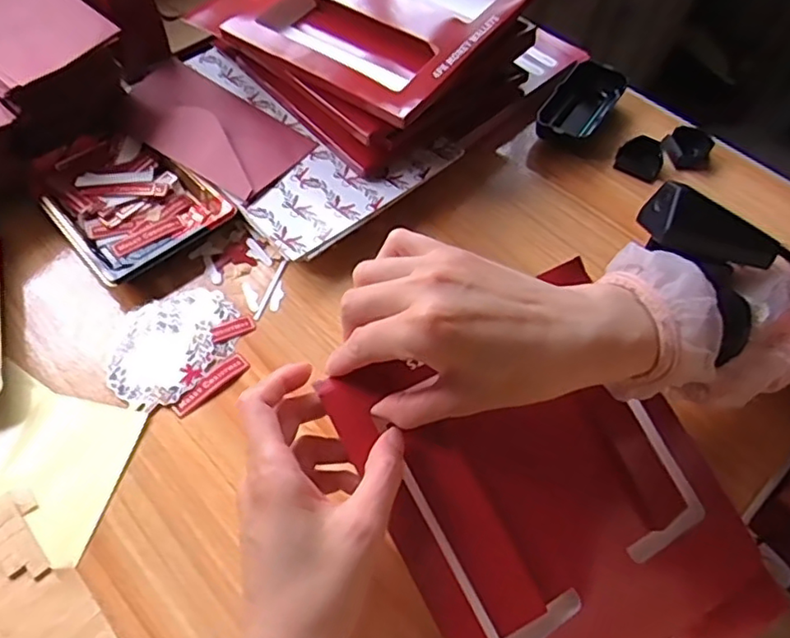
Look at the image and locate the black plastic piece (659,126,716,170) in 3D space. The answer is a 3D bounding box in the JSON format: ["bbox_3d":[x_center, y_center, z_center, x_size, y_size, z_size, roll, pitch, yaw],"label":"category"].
[{"bbox_3d":[0.263,-0.155,0.547,0.041,0.019,0.036,30,61,16],"label":"black plastic piece"}]

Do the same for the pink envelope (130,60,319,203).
[{"bbox_3d":[-0.165,-0.171,0.527,0.184,0.016,0.090,33,62,18],"label":"pink envelope"}]

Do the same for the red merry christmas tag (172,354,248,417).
[{"bbox_3d":[-0.127,0.045,0.419,0.015,0.004,0.058,38,64,21],"label":"red merry christmas tag"}]

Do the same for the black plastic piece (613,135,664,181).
[{"bbox_3d":[0.217,-0.143,0.536,0.039,0.018,0.033,26,60,14],"label":"black plastic piece"}]

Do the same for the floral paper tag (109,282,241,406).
[{"bbox_3d":[-0.160,0.016,0.438,0.075,0.004,0.097,31,62,17],"label":"floral paper tag"}]

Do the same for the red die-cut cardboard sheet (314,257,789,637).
[{"bbox_3d":[0.097,0.102,0.339,0.189,0.018,0.232,-25,80,-21],"label":"red die-cut cardboard sheet"}]

